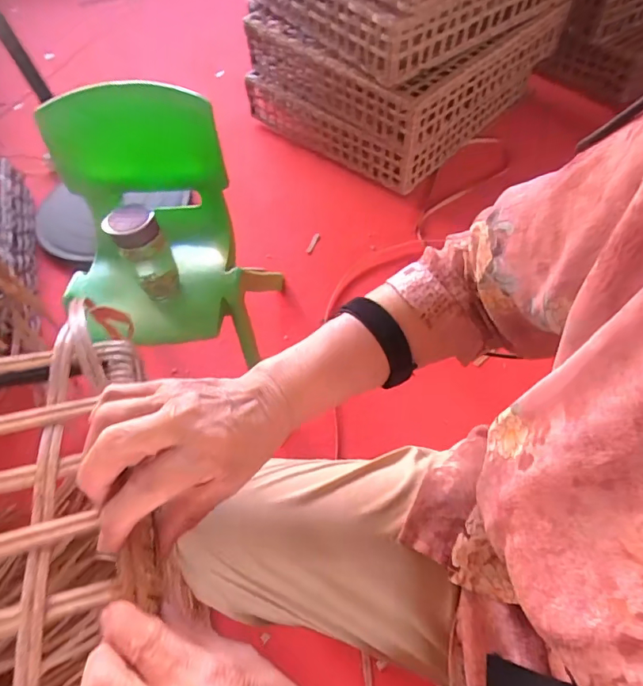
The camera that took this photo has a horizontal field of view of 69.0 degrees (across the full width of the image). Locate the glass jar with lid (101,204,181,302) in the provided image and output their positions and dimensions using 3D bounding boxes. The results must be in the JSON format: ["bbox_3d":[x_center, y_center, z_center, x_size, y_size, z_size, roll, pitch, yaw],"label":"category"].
[{"bbox_3d":[-0.314,-0.160,0.833,0.073,0.166,0.097,-32,61,-16],"label":"glass jar with lid"}]

